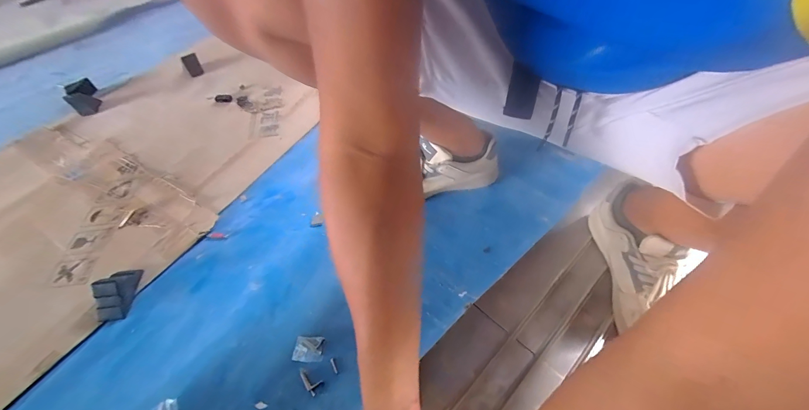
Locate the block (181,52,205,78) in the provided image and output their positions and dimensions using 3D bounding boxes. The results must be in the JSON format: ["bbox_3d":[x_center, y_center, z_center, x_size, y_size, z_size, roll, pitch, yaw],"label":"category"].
[{"bbox_3d":[-0.591,-0.390,0.966,0.039,0.058,0.022,-29,53,-18],"label":"block"}]

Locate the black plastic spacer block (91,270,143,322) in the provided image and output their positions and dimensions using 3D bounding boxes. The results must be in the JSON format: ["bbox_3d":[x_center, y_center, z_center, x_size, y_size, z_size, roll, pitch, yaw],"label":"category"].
[{"bbox_3d":[-0.468,0.137,0.558,0.043,0.044,0.086,-4,50,2],"label":"black plastic spacer block"}]

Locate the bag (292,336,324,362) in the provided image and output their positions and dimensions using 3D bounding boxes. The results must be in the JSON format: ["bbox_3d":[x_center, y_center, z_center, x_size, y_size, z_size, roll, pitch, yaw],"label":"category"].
[{"bbox_3d":[-0.140,0.206,0.497,0.044,0.020,0.039,-1,50,5],"label":"bag"}]

